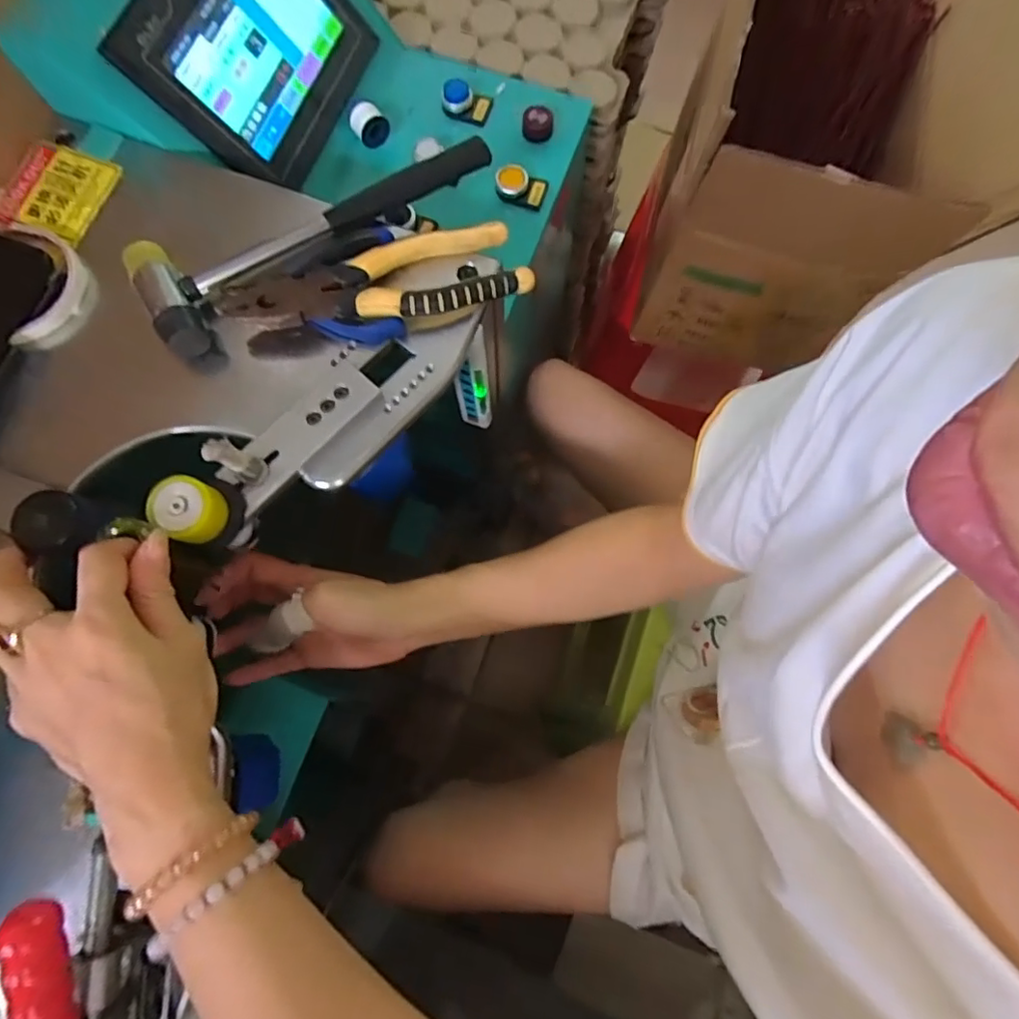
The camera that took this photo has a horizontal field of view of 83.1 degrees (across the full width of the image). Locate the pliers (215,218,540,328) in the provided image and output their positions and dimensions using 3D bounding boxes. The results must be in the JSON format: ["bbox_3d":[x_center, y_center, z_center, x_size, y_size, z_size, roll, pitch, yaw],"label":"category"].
[{"bbox_3d":[-0.090,-0.153,0.386,0.202,0.023,0.054,-14,77,-3],"label":"pliers"}]

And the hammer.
[{"bbox_3d":[-0.141,-0.193,0.398,0.231,0.047,0.075,-35,80,-8],"label":"hammer"}]

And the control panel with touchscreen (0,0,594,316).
[{"bbox_3d":[-0.130,-0.359,0.465,0.363,0.163,0.230,12,77,3],"label":"control panel with touchscreen"}]

